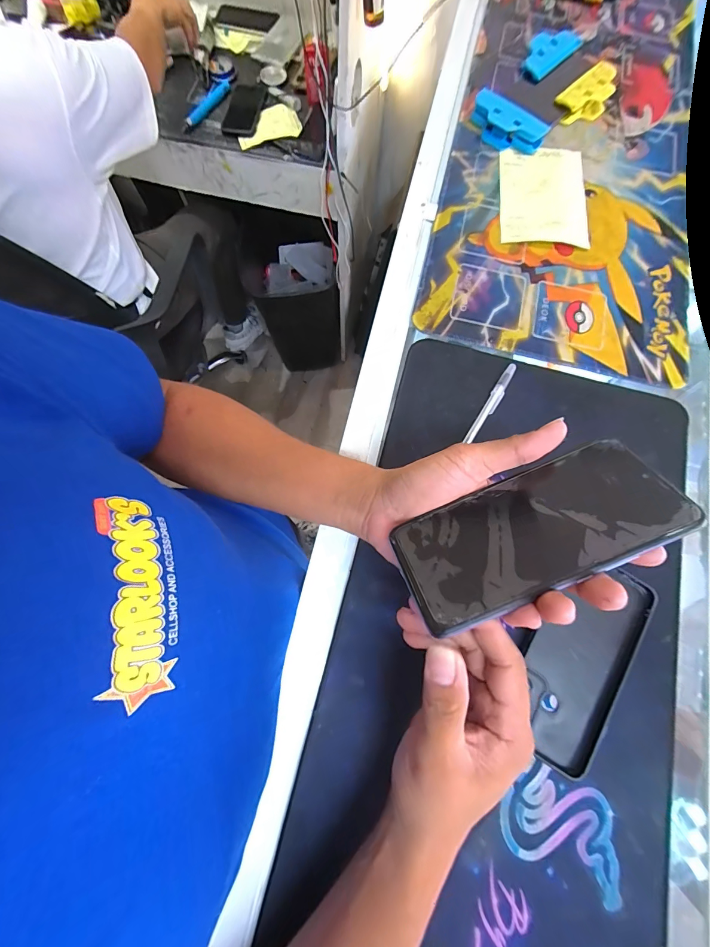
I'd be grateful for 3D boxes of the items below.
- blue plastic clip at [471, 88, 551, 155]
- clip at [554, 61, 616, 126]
[{"bbox_3d":[0.185,-0.435,0.446,0.100,0.025,0.044,38,79,9],"label":"blue plastic clip"},{"bbox_3d":[0.304,-0.486,0.462,0.100,0.017,0.047,-42,80,-9],"label":"clip"}]

